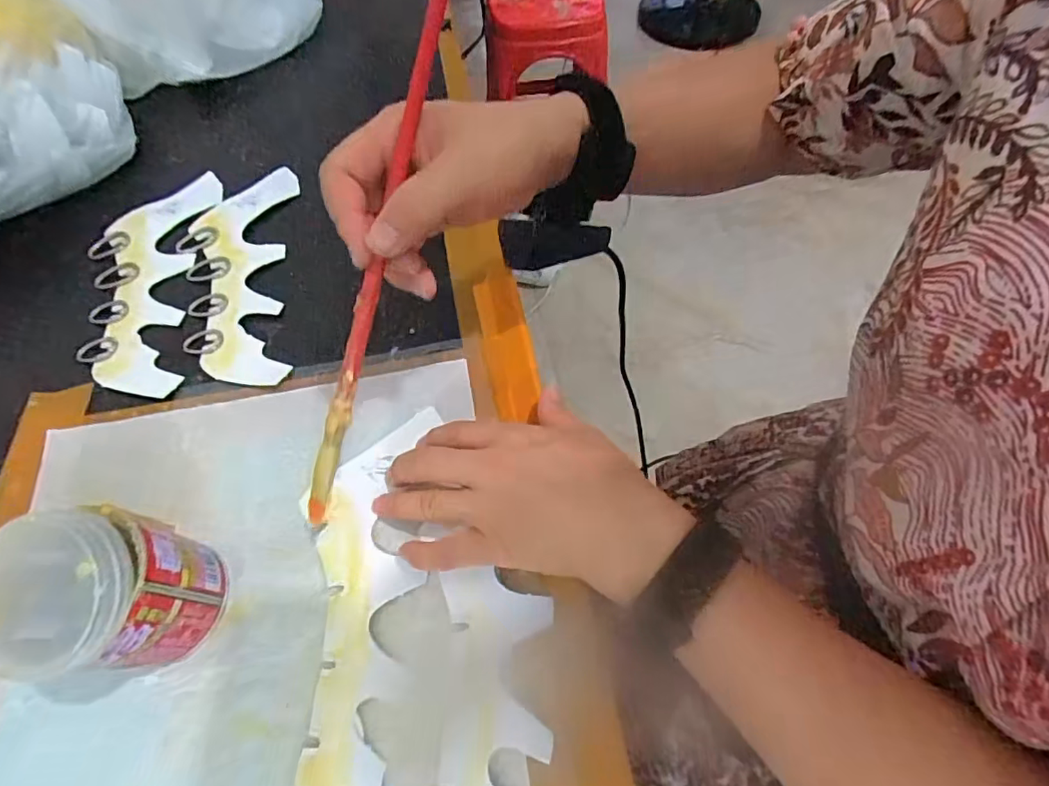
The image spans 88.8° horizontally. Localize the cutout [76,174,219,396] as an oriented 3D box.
[{"bbox_3d":[-0.292,-0.088,0.410,0.088,0.007,0.214,-7,61,-2],"label":"cutout"}]

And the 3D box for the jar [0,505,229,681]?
[{"bbox_3d":[-0.193,0.094,0.250,0.060,0.091,0.071,16,62,11],"label":"jar"}]

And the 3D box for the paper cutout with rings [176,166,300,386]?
[{"bbox_3d":[-0.221,-0.092,0.408,0.084,0.006,0.209,-10,61,-4],"label":"paper cutout with rings"}]

